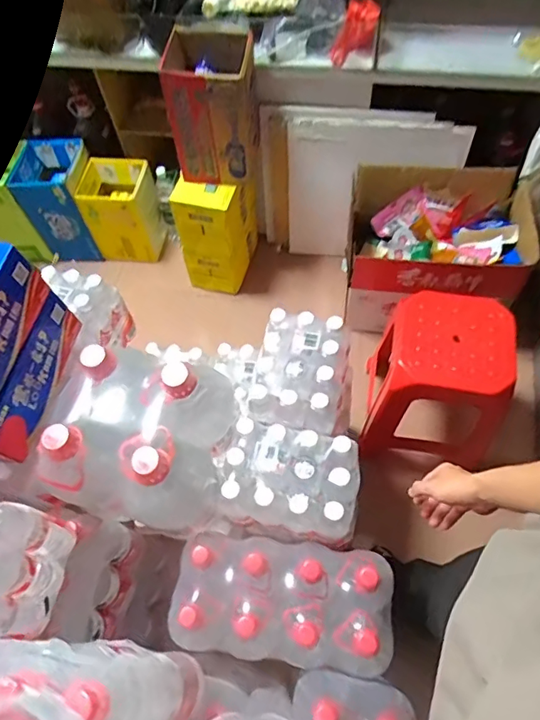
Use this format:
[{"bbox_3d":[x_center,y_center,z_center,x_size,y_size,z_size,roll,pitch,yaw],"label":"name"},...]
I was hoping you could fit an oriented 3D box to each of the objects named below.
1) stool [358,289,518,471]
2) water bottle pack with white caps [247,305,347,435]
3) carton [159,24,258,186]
[{"bbox_3d":[0.451,0.052,1.338,0.300,0.384,0.308,7,62,8],"label":"stool"},{"bbox_3d":[0.071,0.044,1.012,0.186,0.176,0.223,11,62,10],"label":"water bottle pack with white caps"},{"bbox_3d":[-0.166,-0.782,1.458,0.237,0.362,0.302,-2,61,3],"label":"carton"}]

